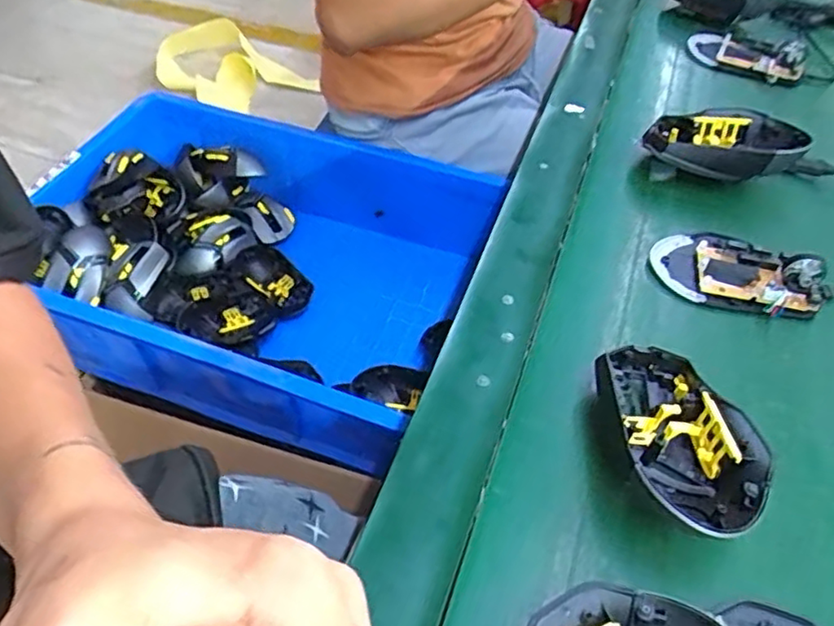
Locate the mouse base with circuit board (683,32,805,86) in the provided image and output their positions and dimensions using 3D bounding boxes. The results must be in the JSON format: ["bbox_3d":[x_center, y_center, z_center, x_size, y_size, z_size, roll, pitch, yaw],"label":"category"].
[{"bbox_3d":[0.326,-0.258,0.639,0.110,0.027,0.055,28,55,21],"label":"mouse base with circuit board"}]

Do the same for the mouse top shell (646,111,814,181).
[{"bbox_3d":[0.243,-0.133,0.515,0.112,0.045,0.069,16,52,10],"label":"mouse top shell"}]

